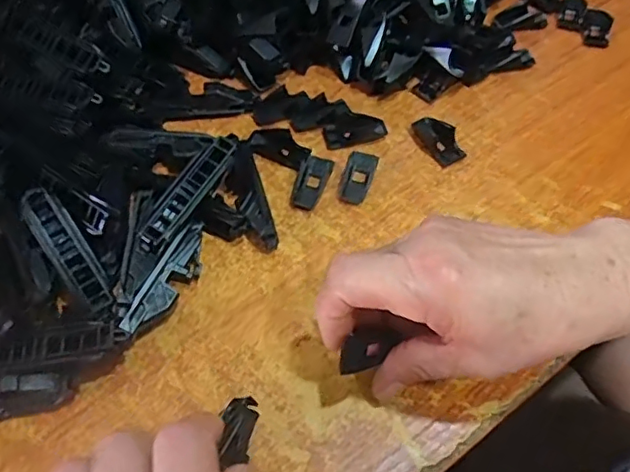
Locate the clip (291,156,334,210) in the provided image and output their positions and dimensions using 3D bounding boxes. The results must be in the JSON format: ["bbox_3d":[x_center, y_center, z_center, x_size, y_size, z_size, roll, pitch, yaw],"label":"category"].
[{"bbox_3d":[-0.003,-0.035,0.375,0.019,0.006,0.041,17,57,8],"label":"clip"}]

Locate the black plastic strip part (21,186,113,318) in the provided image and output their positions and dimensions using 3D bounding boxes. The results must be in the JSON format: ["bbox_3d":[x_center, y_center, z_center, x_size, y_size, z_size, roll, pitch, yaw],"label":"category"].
[{"bbox_3d":[-0.134,0.008,0.317,0.018,0.004,0.076,-34,84,-22],"label":"black plastic strip part"}]

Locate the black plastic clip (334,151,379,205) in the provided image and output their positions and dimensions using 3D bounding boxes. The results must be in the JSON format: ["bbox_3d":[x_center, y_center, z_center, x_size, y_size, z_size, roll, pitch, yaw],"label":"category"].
[{"bbox_3d":[0.027,-0.039,0.379,0.019,0.004,0.042,16,57,8],"label":"black plastic clip"}]

